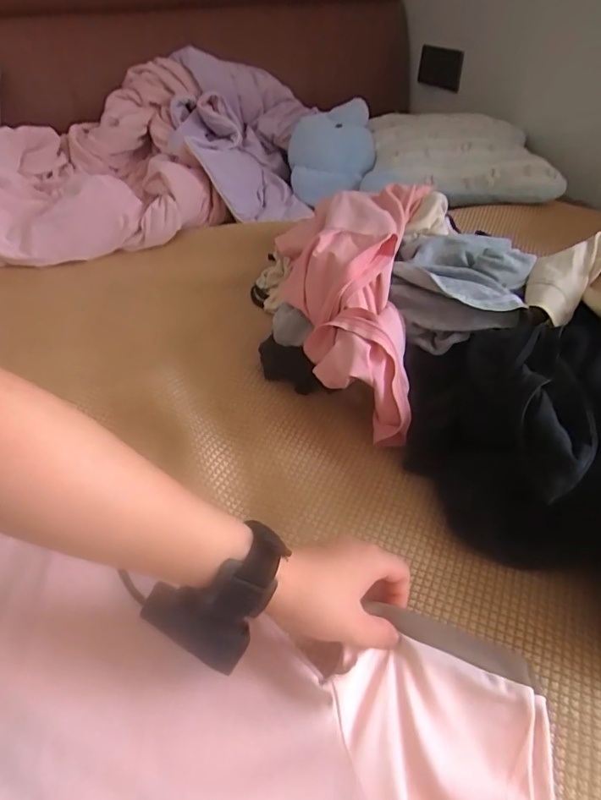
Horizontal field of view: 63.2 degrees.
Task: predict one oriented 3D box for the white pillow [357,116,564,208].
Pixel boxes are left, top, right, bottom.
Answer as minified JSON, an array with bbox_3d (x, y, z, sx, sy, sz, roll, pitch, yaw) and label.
[{"bbox_3d":[0.304,-0.473,0.932,0.344,0.096,0.269,7,43,10],"label":"white pillow"}]

